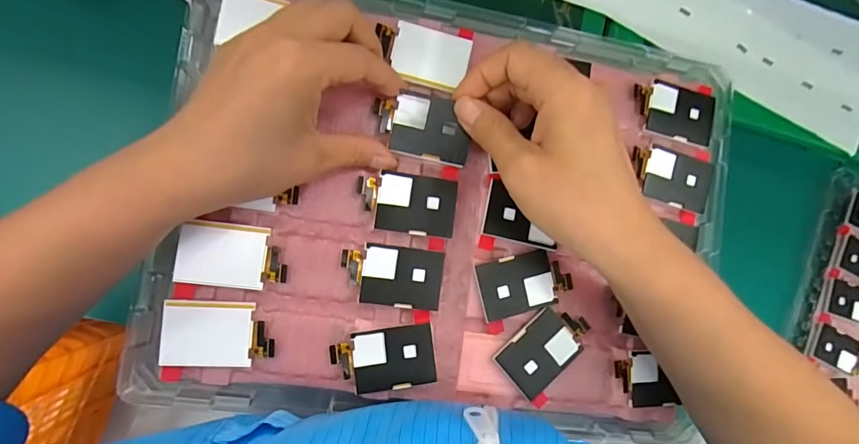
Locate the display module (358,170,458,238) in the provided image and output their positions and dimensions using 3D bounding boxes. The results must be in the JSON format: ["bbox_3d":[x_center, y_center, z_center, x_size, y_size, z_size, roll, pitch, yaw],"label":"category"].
[{"bbox_3d":[-0.013,-0.011,0.255,0.057,0.006,0.034,7,85,-9],"label":"display module"}]

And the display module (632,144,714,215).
[{"bbox_3d":[0.158,-0.029,0.283,0.055,0.006,0.035,15,84,-8],"label":"display module"}]

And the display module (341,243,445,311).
[{"bbox_3d":[-0.021,0.031,0.252,0.057,0.008,0.034,8,85,-9],"label":"display module"}]

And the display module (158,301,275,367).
[{"bbox_3d":[-0.115,0.061,0.237,0.057,0.004,0.034,4,84,-7],"label":"display module"}]

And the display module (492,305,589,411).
[{"bbox_3d":[0.073,0.079,0.263,0.056,0.007,0.041,-42,94,-9],"label":"display module"}]

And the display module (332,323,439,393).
[{"bbox_3d":[-0.026,0.079,0.248,0.057,0.004,0.034,-6,85,-6],"label":"display module"}]

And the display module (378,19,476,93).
[{"bbox_3d":[-0.003,-0.101,0.262,0.054,0.006,0.035,10,85,-9],"label":"display module"}]

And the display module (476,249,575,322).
[{"bbox_3d":[0.058,0.037,0.261,0.057,0.006,0.034,-13,89,-10],"label":"display module"}]

